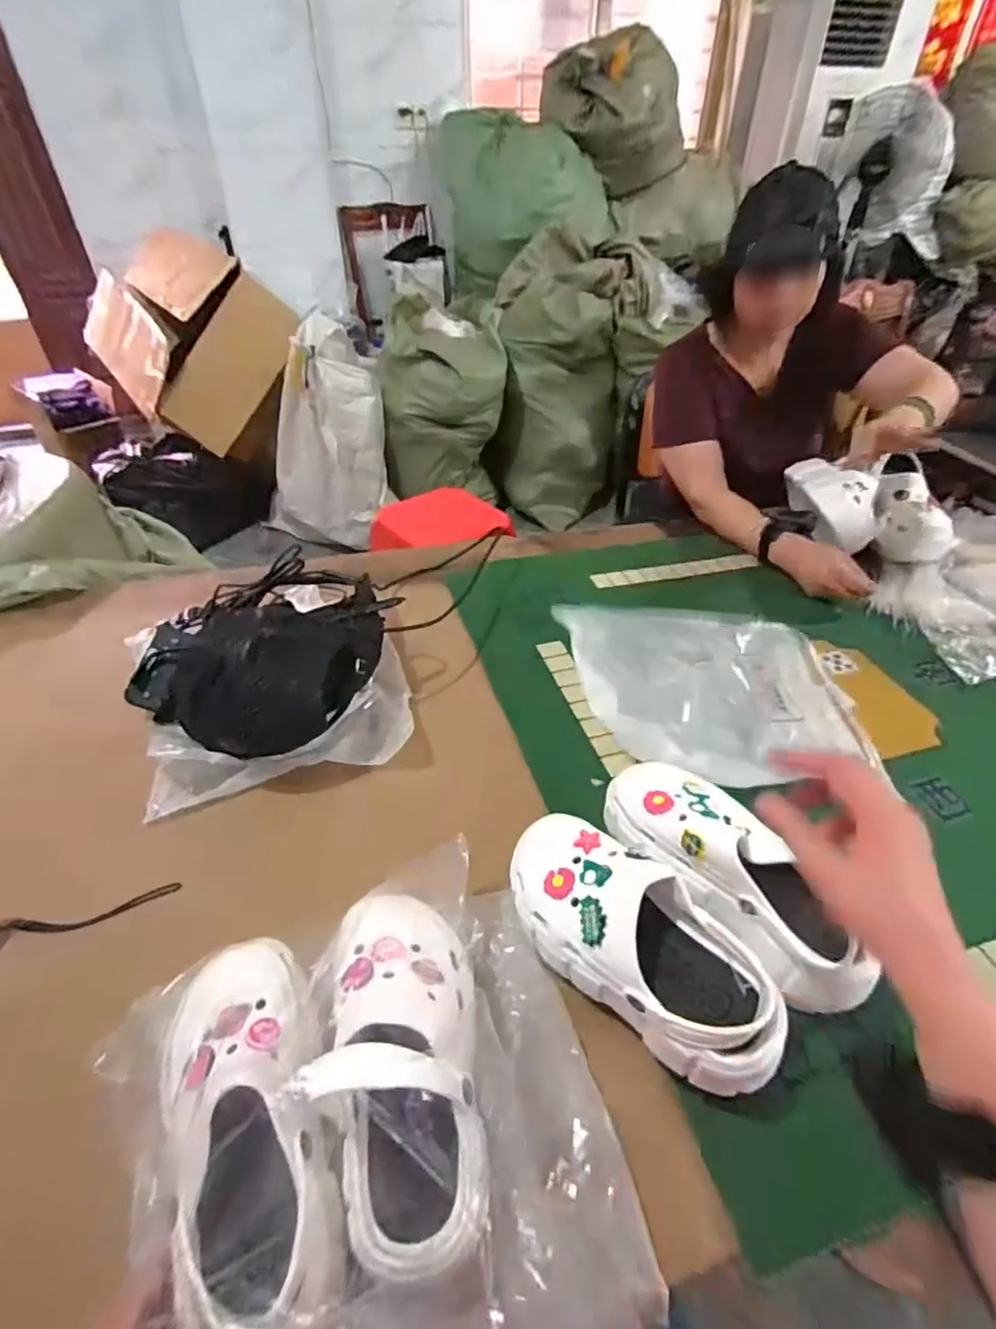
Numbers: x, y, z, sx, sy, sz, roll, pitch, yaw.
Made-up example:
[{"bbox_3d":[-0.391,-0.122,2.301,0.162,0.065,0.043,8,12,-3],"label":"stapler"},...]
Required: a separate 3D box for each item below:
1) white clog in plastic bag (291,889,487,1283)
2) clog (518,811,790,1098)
[{"bbox_3d":[-0.069,0.260,0.404,0.107,0.083,0.221,-5,42,-6],"label":"white clog in plastic bag"},{"bbox_3d":[0.106,0.222,0.481,0.095,0.088,0.250,-31,51,-30],"label":"clog"}]

